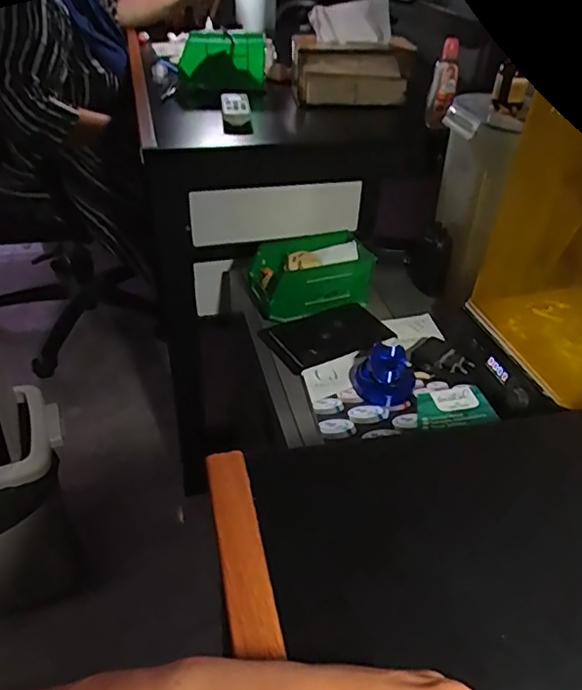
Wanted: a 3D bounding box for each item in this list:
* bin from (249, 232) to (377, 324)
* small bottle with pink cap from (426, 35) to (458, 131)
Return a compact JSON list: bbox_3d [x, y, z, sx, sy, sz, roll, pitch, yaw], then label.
[{"bbox_3d":[0.029,-0.103,0.856,0.167,0.072,0.104,-11,39,-17],"label":"bin"},{"bbox_3d":[0.233,-0.400,0.891,0.037,0.123,0.024,6,37,5],"label":"small bottle with pink cap"}]

